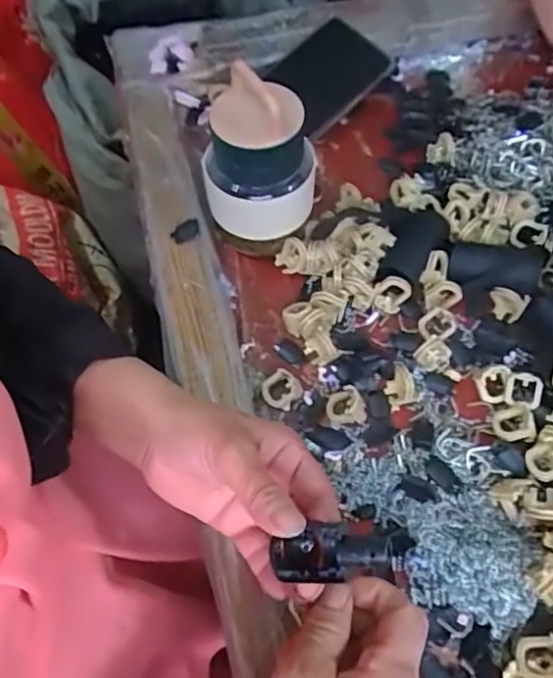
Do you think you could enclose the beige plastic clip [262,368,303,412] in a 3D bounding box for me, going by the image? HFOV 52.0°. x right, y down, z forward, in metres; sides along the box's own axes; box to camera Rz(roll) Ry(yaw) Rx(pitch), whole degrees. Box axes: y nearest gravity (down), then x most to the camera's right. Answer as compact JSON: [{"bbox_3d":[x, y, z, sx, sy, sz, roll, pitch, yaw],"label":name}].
[{"bbox_3d":[0.004,0.034,0.379,0.026,0.017,0.023,-10,60,-3],"label":"beige plastic clip"}]

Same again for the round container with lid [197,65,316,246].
[{"bbox_3d":[-0.014,-0.120,0.388,0.071,0.113,0.060,-22,61,-9],"label":"round container with lid"}]

